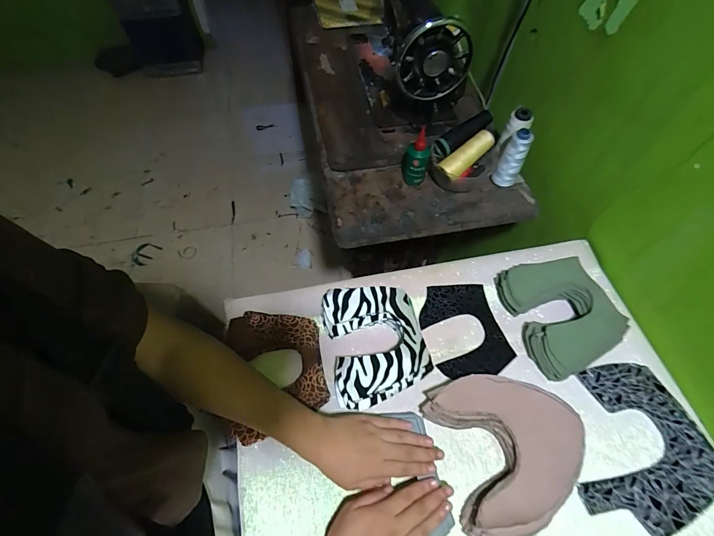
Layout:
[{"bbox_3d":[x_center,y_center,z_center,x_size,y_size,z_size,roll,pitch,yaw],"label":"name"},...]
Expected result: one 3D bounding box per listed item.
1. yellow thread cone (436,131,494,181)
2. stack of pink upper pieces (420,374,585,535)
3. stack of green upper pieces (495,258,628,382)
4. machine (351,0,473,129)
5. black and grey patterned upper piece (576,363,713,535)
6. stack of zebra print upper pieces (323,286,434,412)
[{"bbox_3d":[0.207,-0.207,0.677,0.114,0.034,0.033,-39,63,-1],"label":"yellow thread cone"},{"bbox_3d":[0.192,0.220,0.461,0.175,0.031,0.173,-16,58,-8],"label":"stack of pink upper pieces"},{"bbox_3d":[0.300,0.061,0.544,0.137,0.048,0.172,-19,59,-10],"label":"stack of green upper pieces"},{"bbox_3d":[0.093,-0.506,0.783,0.177,0.195,0.417,-11,58,-5],"label":"machine"},{"bbox_3d":[0.351,0.224,0.470,0.178,0.012,0.185,-1,57,1],"label":"black and grey patterned upper piece"},{"bbox_3d":[0.027,0.107,0.526,0.133,0.048,0.164,-12,58,-6],"label":"stack of zebra print upper pieces"}]

